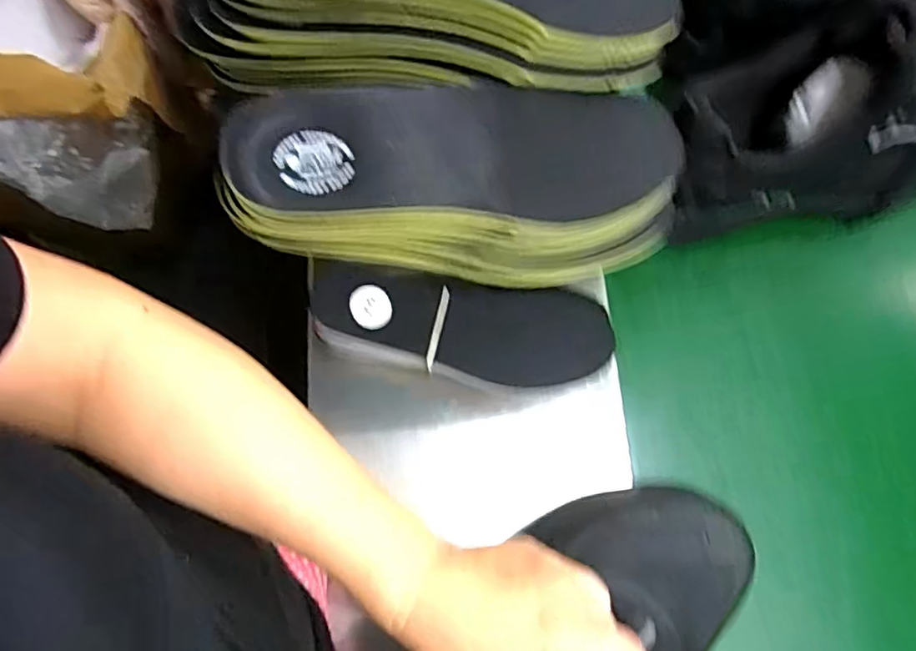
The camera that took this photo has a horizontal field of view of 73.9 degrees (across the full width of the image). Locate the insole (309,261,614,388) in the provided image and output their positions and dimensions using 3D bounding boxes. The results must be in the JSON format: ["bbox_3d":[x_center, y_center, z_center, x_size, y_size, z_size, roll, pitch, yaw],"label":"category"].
[{"bbox_3d":[0.000,0.002,0.421,0.206,0.011,0.067,7,73,1],"label":"insole"}]

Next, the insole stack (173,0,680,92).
[{"bbox_3d":[-0.013,-0.209,0.378,0.317,0.093,0.100,-7,73,-3],"label":"insole stack"}]

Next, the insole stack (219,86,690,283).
[{"bbox_3d":[0.003,-0.091,0.398,0.293,0.086,0.114,-3,73,-17],"label":"insole stack"}]

